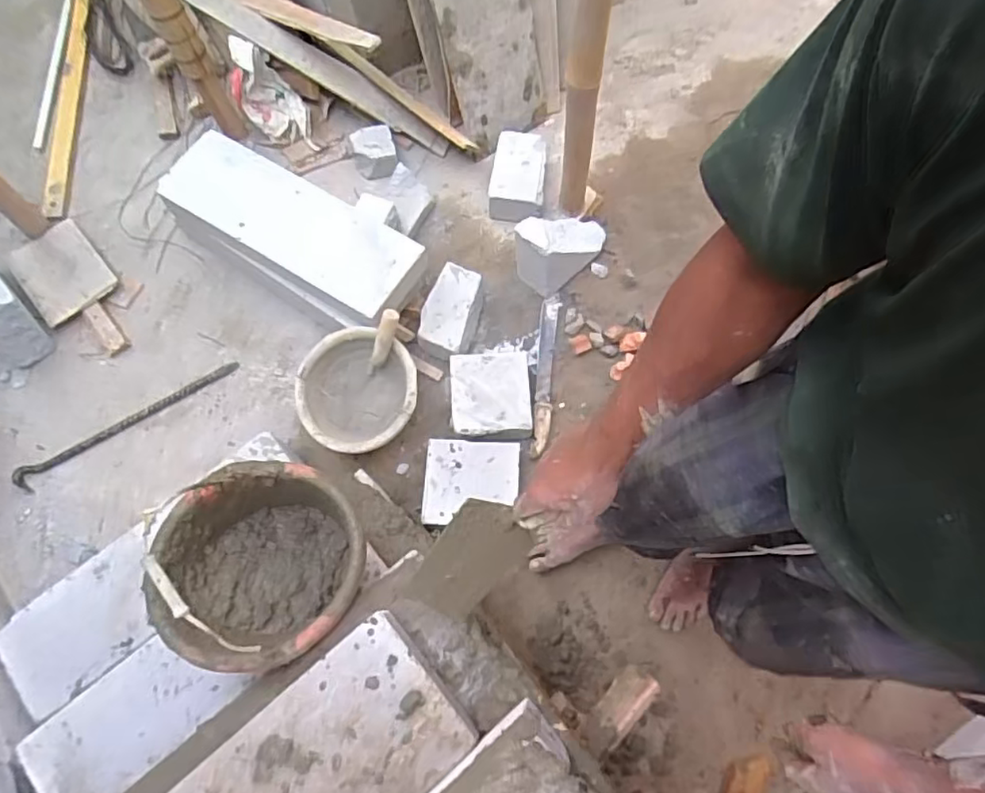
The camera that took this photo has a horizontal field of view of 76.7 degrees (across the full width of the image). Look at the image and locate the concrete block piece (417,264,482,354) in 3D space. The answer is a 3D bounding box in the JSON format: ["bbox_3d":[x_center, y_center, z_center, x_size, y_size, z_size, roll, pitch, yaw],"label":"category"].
[{"bbox_3d":[-0.098,-0.202,1.496,0.113,0.111,0.193,14,72,6],"label":"concrete block piece"}]

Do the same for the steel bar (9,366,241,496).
[{"bbox_3d":[-0.857,0.064,1.463,0.548,0.014,0.056,-29,73,-8],"label":"steel bar"}]

